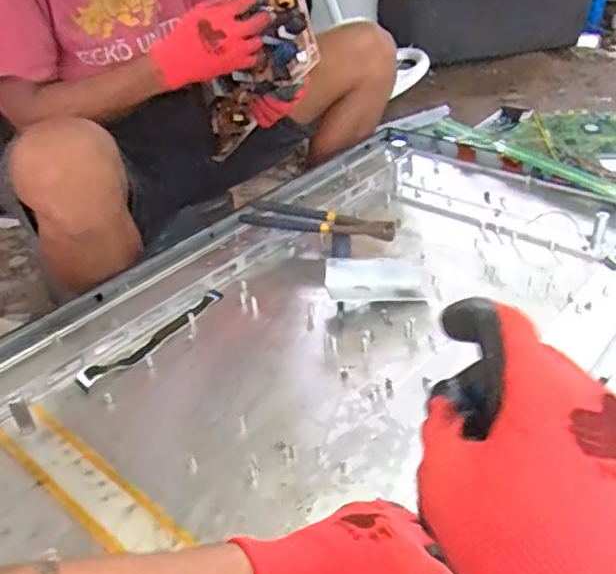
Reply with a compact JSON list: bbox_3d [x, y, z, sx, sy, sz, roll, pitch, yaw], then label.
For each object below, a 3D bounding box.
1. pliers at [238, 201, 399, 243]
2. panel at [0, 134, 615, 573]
[{"bbox_3d":[0.019,-0.097,0.909,0.225,0.030,0.064,7,37,17],"label":"pliers"},{"bbox_3d":[0.050,0.043,0.716,0.597,0.038,0.981,23,44,34],"label":"panel"}]

